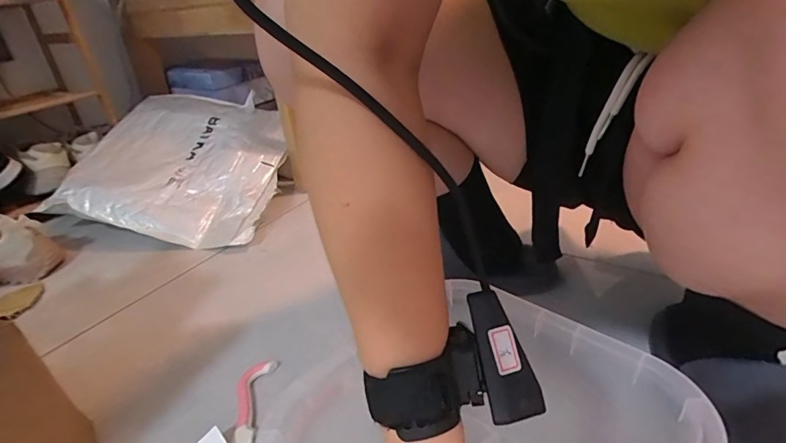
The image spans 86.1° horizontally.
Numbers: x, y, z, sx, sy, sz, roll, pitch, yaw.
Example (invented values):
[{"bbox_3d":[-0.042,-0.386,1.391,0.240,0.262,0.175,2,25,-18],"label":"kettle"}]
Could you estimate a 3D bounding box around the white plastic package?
[{"bbox_3d":[-0.441,-0.141,0.915,0.431,0.043,0.400,14,57,2],"label":"white plastic package"}]

